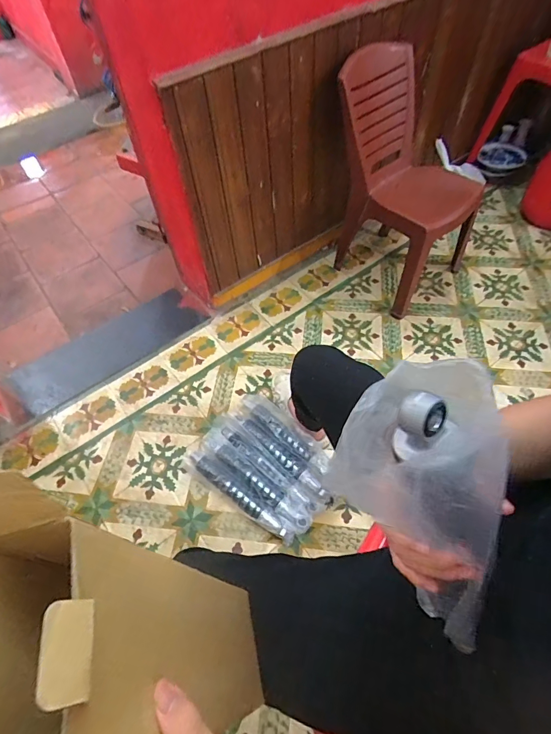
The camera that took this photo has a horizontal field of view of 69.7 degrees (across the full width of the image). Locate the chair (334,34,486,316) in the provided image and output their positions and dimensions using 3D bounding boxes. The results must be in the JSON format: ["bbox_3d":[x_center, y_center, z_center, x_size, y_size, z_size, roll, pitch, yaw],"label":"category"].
[{"bbox_3d":[0.423,-0.578,1.296,0.429,0.708,0.323,37,67,25],"label":"chair"}]

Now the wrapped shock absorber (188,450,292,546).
[{"bbox_3d":[-0.107,0.363,1.129,0.378,0.049,0.059,31,65,22],"label":"wrapped shock absorber"}]

